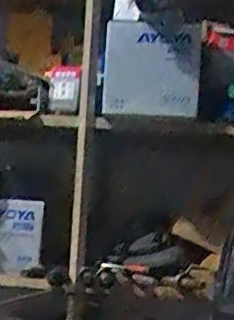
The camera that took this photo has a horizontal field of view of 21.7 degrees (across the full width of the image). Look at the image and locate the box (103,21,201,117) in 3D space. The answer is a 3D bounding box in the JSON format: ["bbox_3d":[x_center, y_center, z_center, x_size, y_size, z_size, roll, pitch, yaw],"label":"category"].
[{"bbox_3d":[0.082,-0.224,1.503,0.246,0.224,0.059,5,12,28],"label":"box"}]

